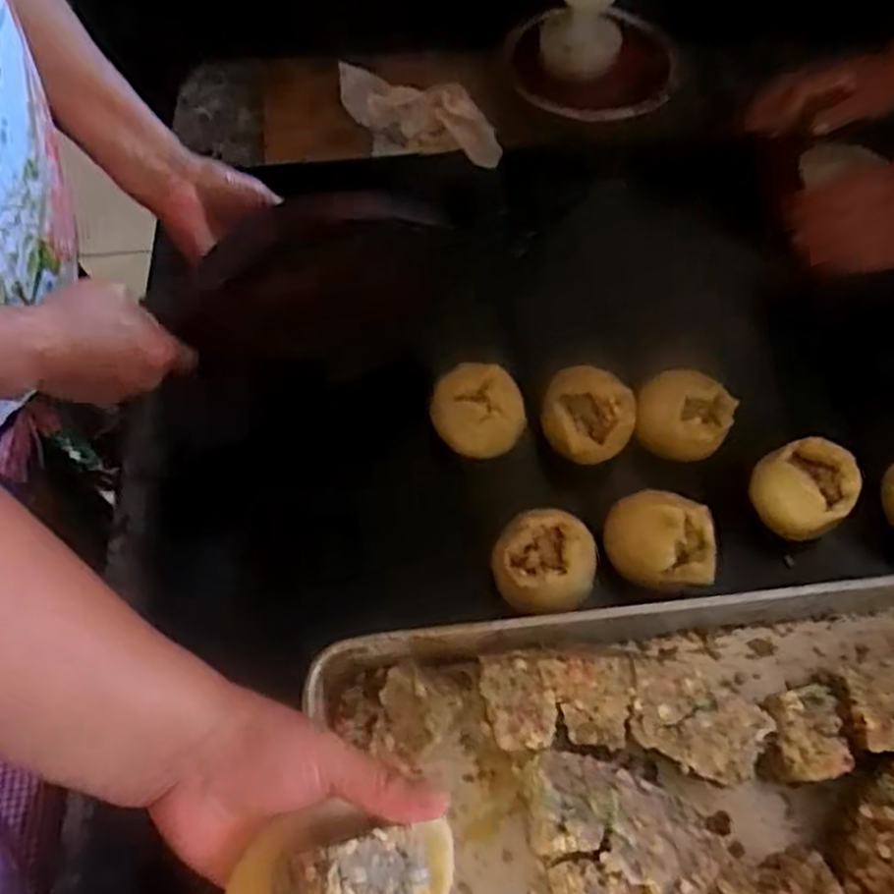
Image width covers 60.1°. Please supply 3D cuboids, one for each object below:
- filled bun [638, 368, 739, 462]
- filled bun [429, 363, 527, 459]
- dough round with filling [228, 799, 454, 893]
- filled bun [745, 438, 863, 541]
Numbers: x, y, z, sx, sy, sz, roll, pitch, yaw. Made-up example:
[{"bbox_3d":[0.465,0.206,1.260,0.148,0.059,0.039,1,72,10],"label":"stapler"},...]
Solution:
[{"bbox_3d":[0.189,-0.026,0.617,0.074,0.046,0.056,26,66,11],"label":"filled bun"},{"bbox_3d":[0.024,-0.031,0.620,0.074,0.037,0.073,-6,64,-4],"label":"filled bun"},{"bbox_3d":[-0.049,0.208,0.357,0.108,0.044,0.073,-20,66,-10],"label":"dough round with filling"},{"bbox_3d":[0.276,0.031,0.598,0.070,0.045,0.067,0,64,-1],"label":"filled bun"}]

